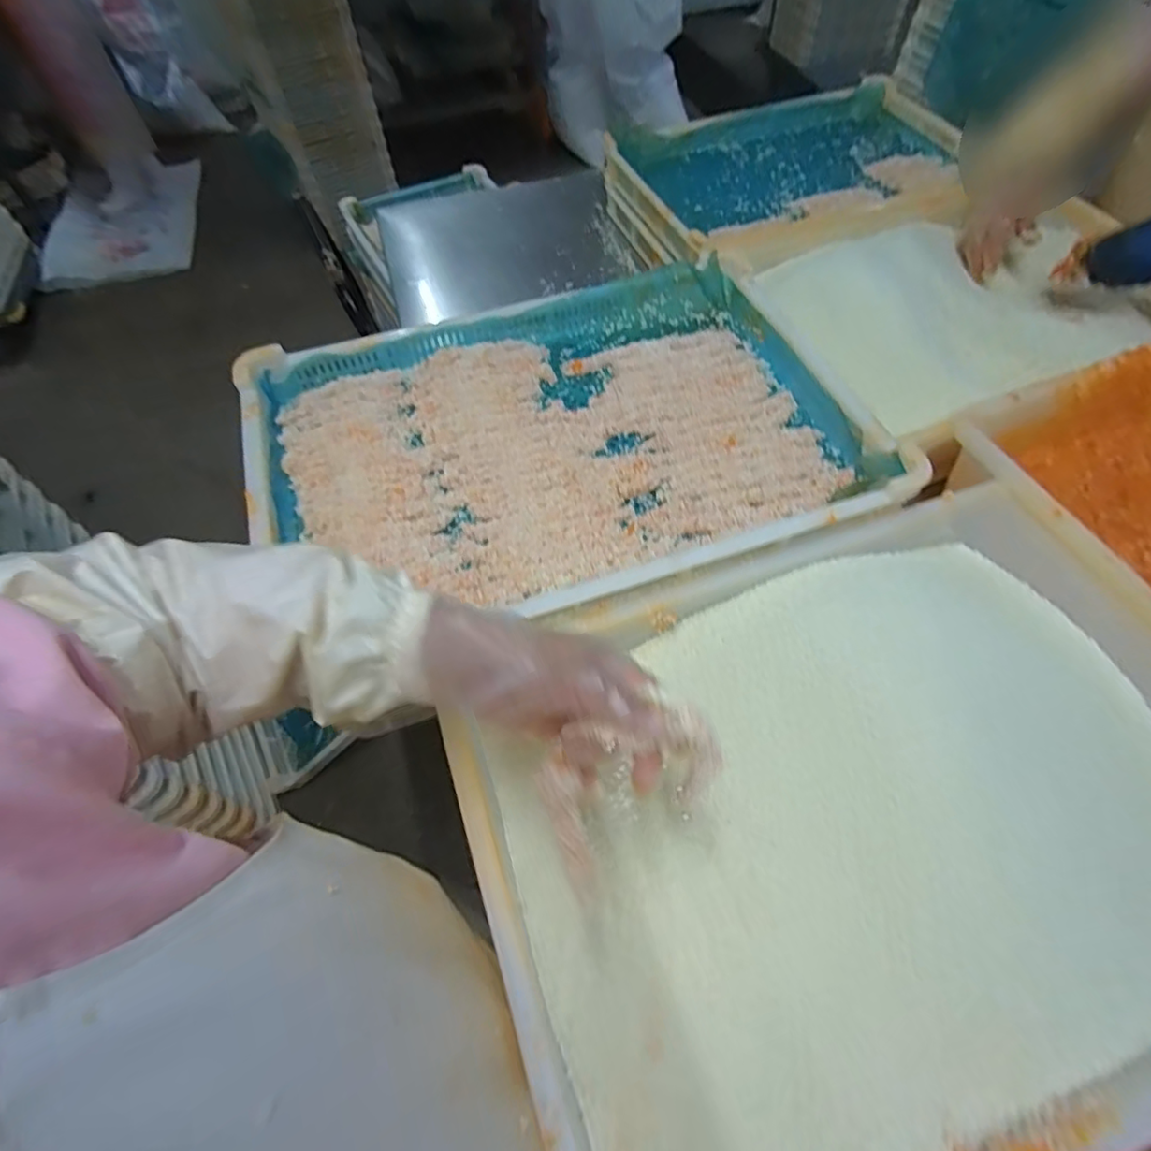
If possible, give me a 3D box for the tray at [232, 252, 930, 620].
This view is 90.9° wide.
[{"bbox_3d":[-0.015,-0.144,0.589,0.598,0.055,0.395,-17,60,-8],"label":"tray"}]

